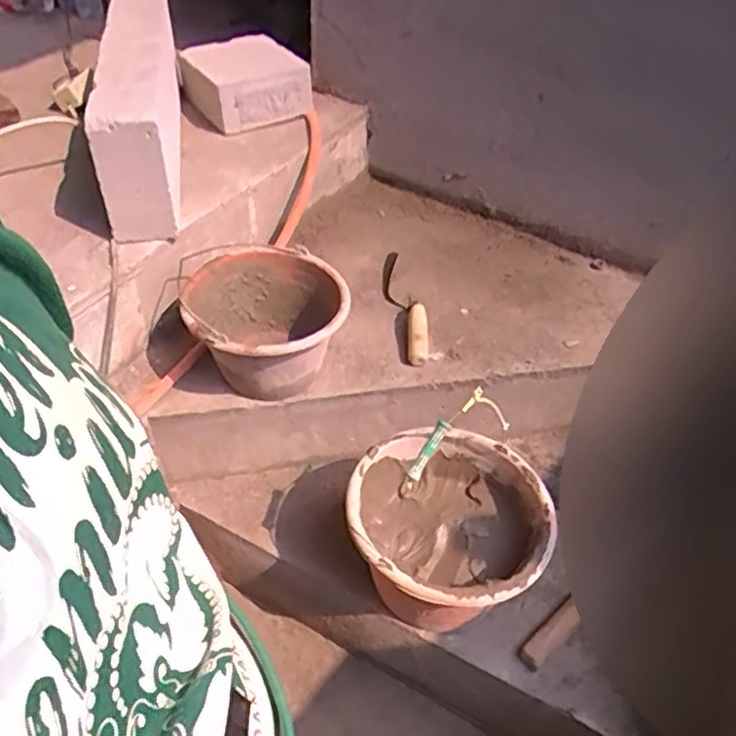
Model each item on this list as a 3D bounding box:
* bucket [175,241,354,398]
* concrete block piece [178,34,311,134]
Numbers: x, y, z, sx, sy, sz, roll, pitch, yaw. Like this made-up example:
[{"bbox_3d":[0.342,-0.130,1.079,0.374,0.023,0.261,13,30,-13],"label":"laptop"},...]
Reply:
[{"bbox_3d":[-0.158,-0.059,1.059,0.238,0.156,0.219,2,44,-2],"label":"bucket"},{"bbox_3d":[-0.248,-0.575,1.343,0.213,0.093,0.221,-18,48,-21],"label":"concrete block piece"}]

